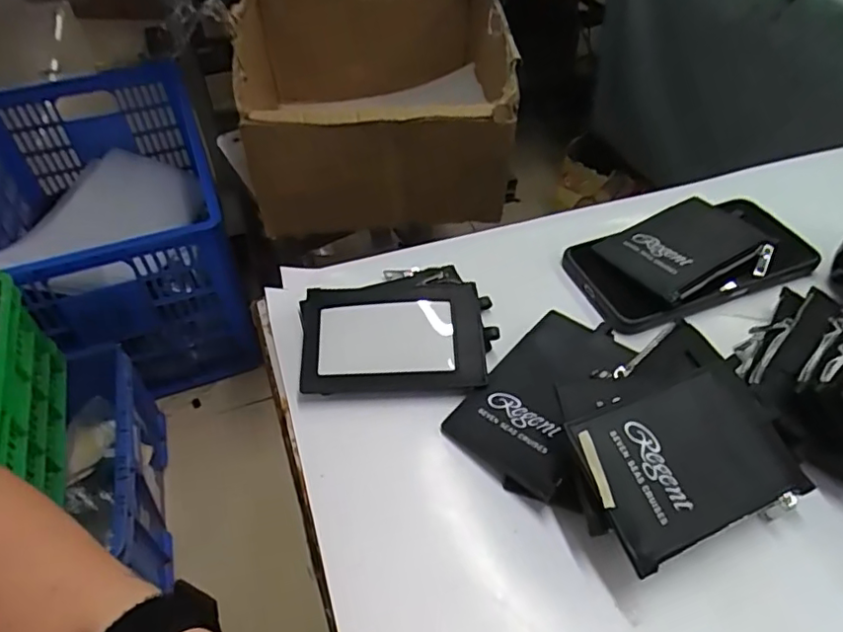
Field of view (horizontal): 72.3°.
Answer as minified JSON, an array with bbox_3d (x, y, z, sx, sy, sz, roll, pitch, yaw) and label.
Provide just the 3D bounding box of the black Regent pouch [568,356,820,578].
[{"bbox_3d":[0.133,0.069,0.282,0.111,0.011,0.075,-19,65,-20],"label":"black Regent pouch"}]

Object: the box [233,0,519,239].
[{"bbox_3d":[-0.068,-0.361,0.964,0.409,0.226,0.431,-4,48,-3],"label":"box"}]

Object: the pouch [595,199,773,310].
[{"bbox_3d":[0.189,-0.048,0.409,0.107,0.016,0.078,-25,52,-18],"label":"pouch"}]

